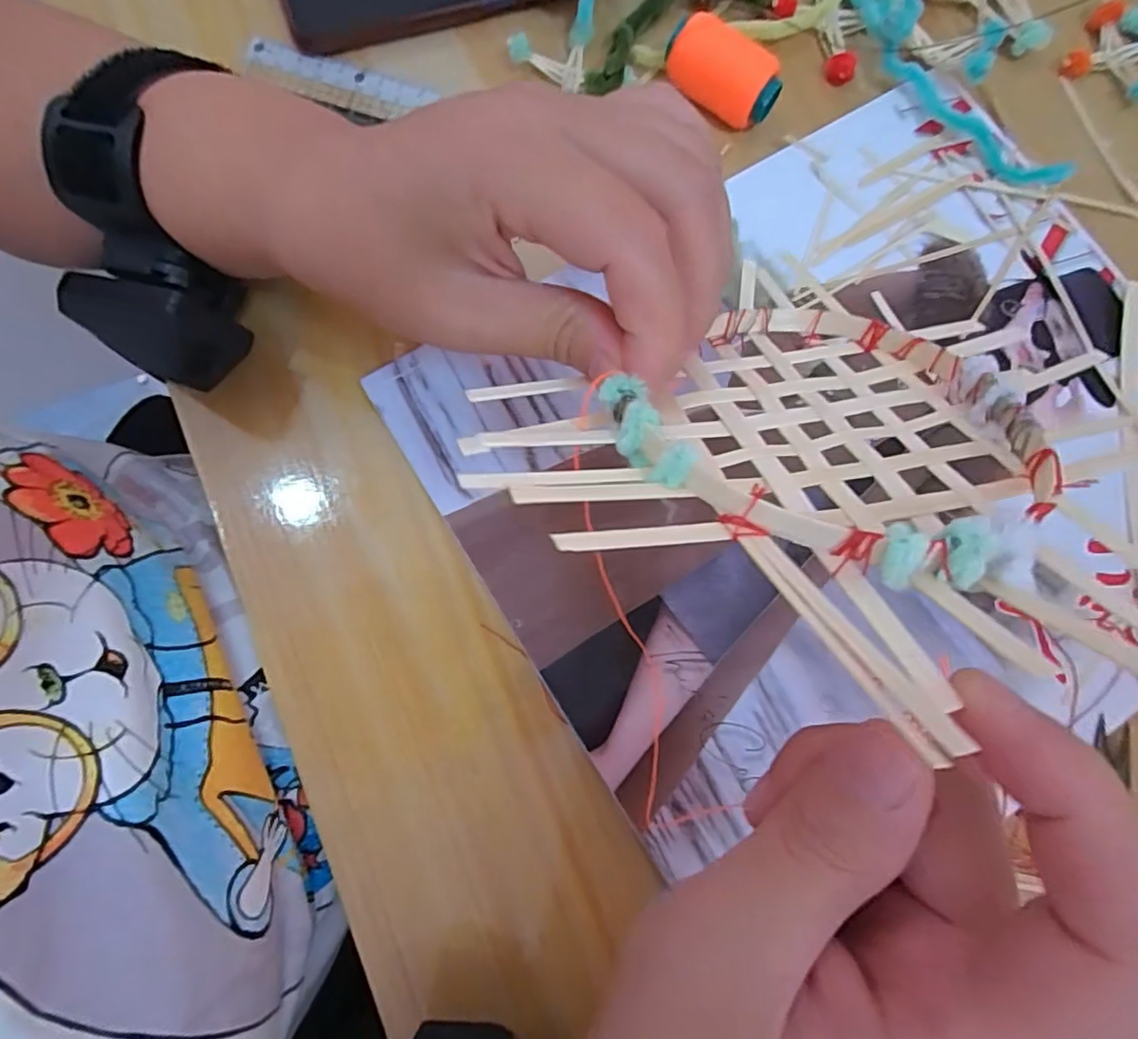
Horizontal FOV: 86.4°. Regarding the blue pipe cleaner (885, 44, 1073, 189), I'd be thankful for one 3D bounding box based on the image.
[{"bbox_3d":[0.191,-0.192,0.289,0.016,0.015,0.103,-42,84,-9],"label":"blue pipe cleaner"}]

